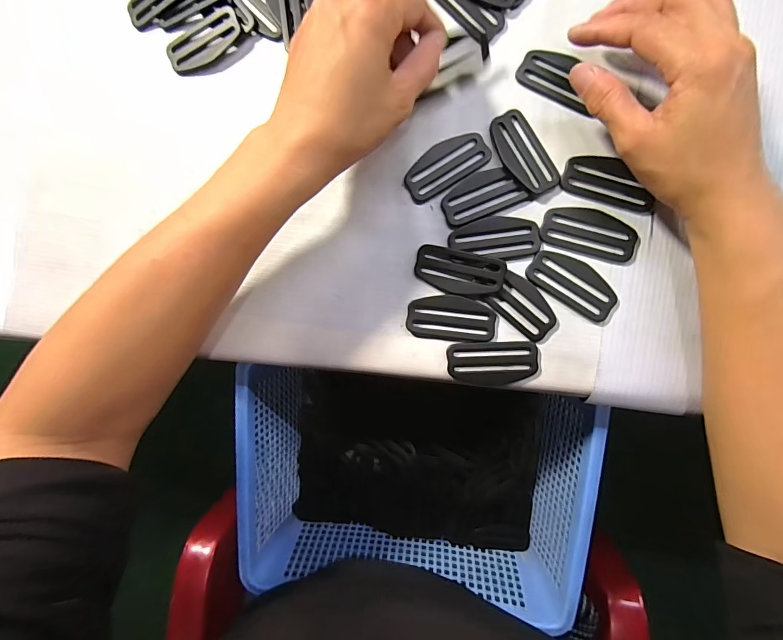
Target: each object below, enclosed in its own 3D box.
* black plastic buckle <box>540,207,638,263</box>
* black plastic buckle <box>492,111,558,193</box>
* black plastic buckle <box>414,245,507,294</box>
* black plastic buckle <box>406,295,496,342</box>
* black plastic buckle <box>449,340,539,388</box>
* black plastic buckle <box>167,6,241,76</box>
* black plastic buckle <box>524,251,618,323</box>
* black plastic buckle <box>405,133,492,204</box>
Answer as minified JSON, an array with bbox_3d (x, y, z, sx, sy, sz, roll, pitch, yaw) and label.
[{"bbox_3d":[0.131,-0.058,0.257,0.060,0.004,0.029,18,92,5],"label":"black plastic buckle"},{"bbox_3d":[0.088,-0.112,0.262,0.027,0.004,0.057,-30,88,5],"label":"black plastic buckle"},{"bbox_3d":[0.046,-0.033,0.264,0.059,0.006,0.028,13,92,5],"label":"black plastic buckle"},{"bbox_3d":[0.041,-0.001,0.266,0.058,0.004,0.030,5,91,5],"label":"black plastic buckle"},{"bbox_3d":[0.069,0.030,0.266,0.059,0.004,0.030,-1,90,5],"label":"black plastic buckle"},{"bbox_3d":[-0.134,-0.199,0.282,0.057,0.011,0.034,-36,87,5],"label":"black plastic buckle"},{"bbox_3d":[0.122,-0.025,0.259,0.061,0.004,0.029,36,93,4],"label":"black plastic buckle"},{"bbox_3d":[0.036,-0.107,0.267,0.060,0.004,0.030,-32,87,5],"label":"black plastic buckle"}]

